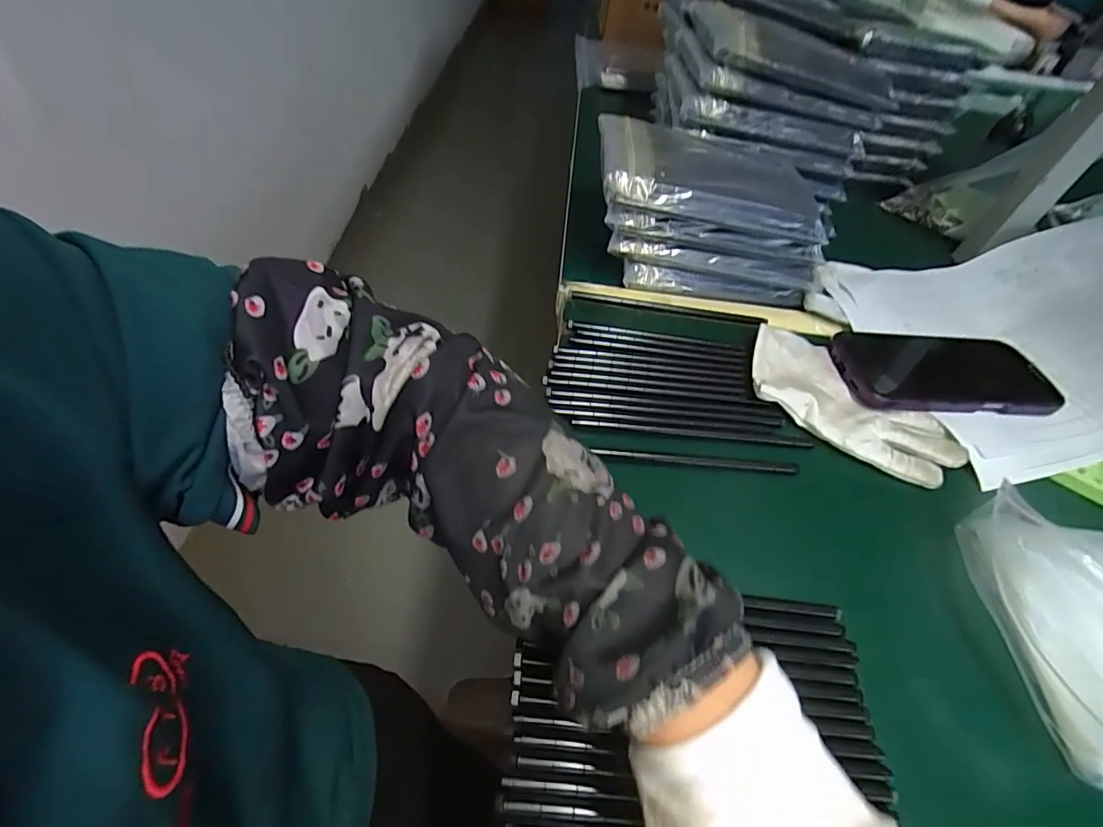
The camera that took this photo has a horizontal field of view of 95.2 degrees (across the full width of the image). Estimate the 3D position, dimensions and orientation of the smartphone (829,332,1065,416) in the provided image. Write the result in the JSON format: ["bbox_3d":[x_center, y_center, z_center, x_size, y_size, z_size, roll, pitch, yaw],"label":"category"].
[{"bbox_3d":[0.316,-0.034,0.404,0.174,0.010,0.081,3,51,-6],"label":"smartphone"}]

